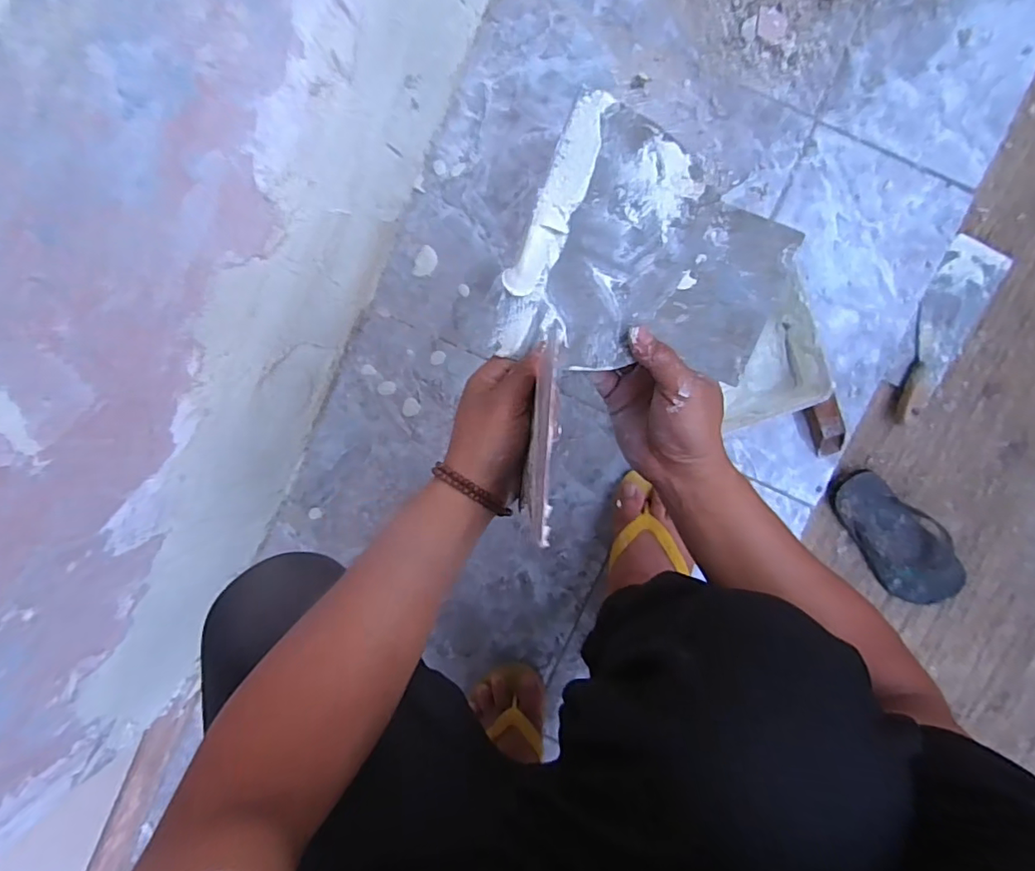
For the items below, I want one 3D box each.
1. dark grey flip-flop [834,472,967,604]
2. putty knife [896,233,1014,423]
[{"bbox_3d":[0.488,0.133,0.694,0.087,0.030,0.200,-34,92,5],"label":"dark grey flip-flop"},{"bbox_3d":[0.523,-0.128,0.671,0.073,0.017,0.227,29,95,1],"label":"putty knife"}]

